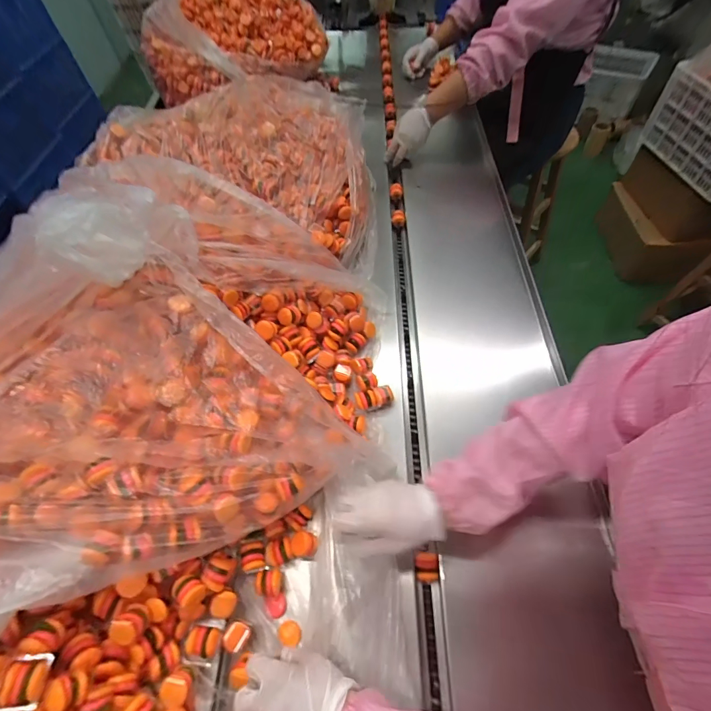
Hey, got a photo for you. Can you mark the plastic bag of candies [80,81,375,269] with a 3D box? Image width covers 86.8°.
[{"bbox_3d":[-0.238,-0.464,0.872,0.608,0.199,0.442,14,59,13],"label":"plastic bag of candies"}]

